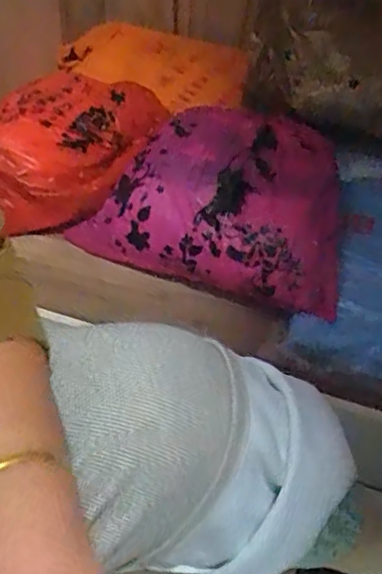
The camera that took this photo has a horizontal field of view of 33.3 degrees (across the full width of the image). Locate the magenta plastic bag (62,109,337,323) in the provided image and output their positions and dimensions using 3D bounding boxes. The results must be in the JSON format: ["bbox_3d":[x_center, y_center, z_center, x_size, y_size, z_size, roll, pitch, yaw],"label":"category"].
[{"bbox_3d":[0.055,-0.115,0.815,0.343,0.145,0.235,23,45,19],"label":"magenta plastic bag"}]

